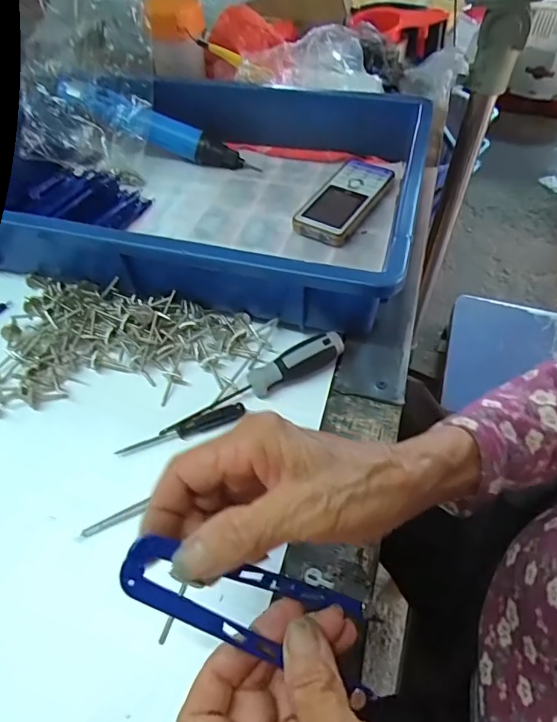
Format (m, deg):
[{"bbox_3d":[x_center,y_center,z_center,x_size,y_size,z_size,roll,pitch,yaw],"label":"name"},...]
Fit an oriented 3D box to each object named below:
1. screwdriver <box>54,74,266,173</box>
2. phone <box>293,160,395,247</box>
[{"bbox_3d":[-0.136,-0.260,0.530,0.217,0.033,0.035,20,51,-11],"label":"screwdriver"},{"bbox_3d":[0.066,-0.163,0.485,0.063,0.022,0.125,26,58,18],"label":"phone"}]

